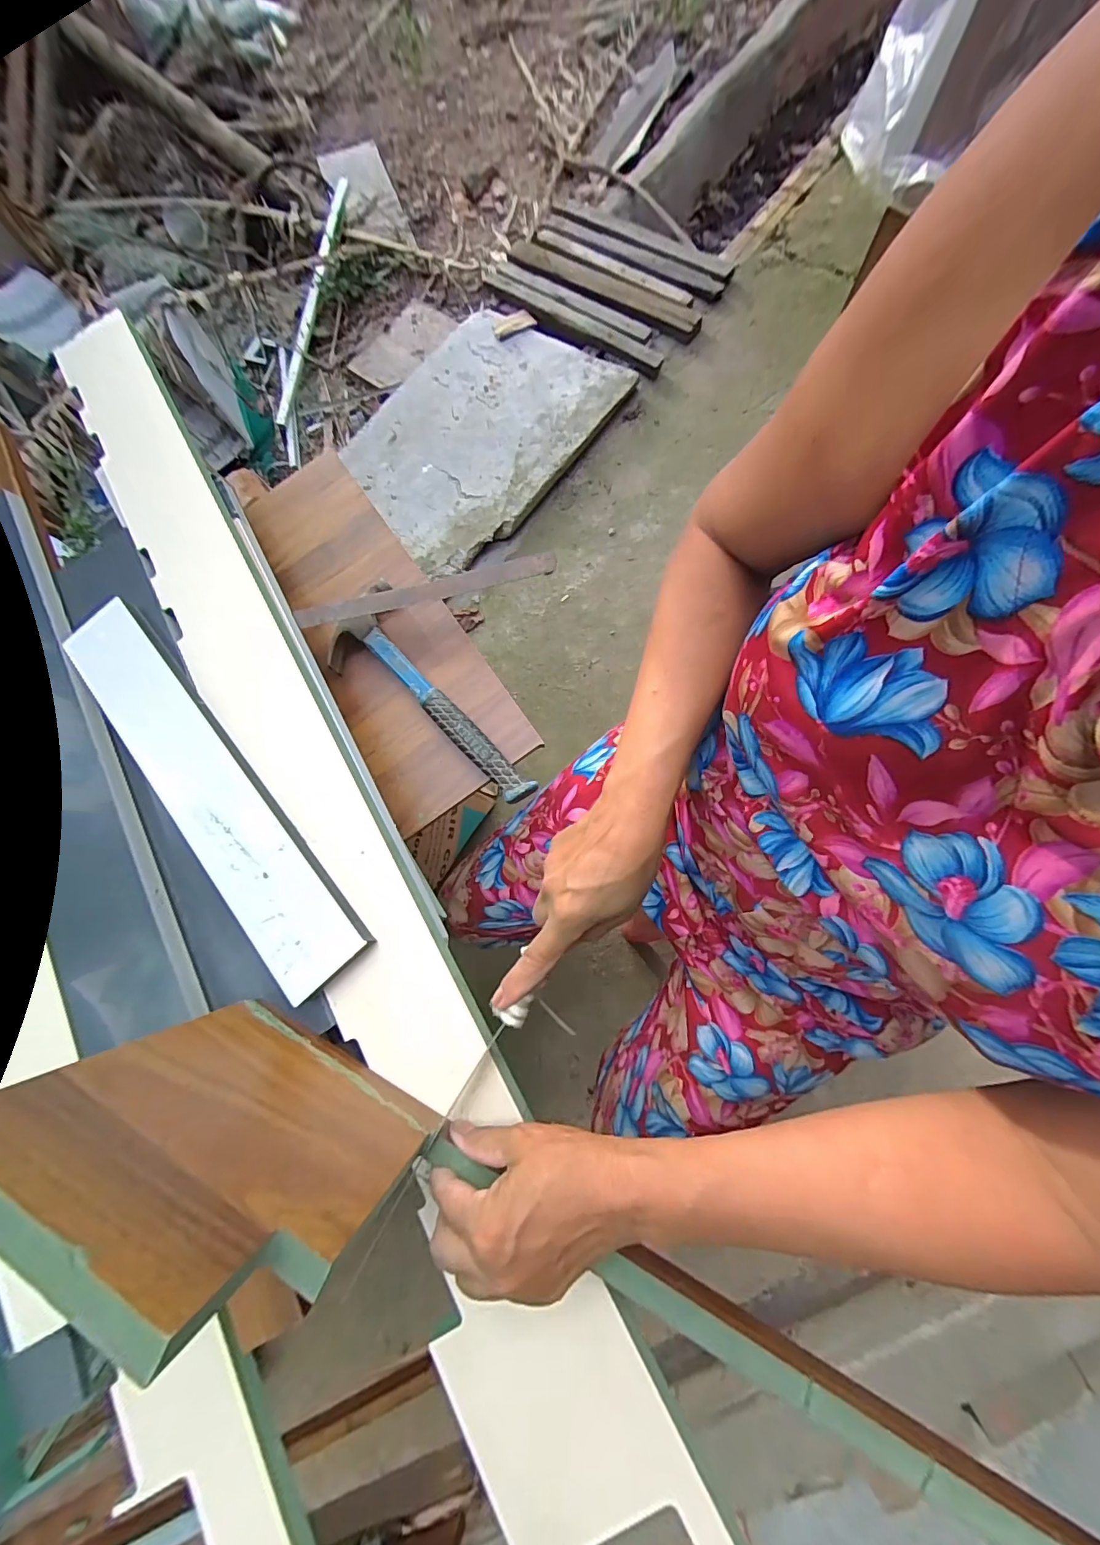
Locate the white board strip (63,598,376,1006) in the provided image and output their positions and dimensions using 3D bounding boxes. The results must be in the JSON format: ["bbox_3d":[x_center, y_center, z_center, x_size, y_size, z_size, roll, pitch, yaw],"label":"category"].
[{"bbox_3d":[-0.283,0.007,0.396,0.074,0.016,0.385,-41,74,-5],"label":"white board strip"}]

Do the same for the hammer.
[{"bbox_3d":[-0.118,-0.071,0.481,0.089,0.026,0.272,-43,74,-6],"label":"hammer"}]

